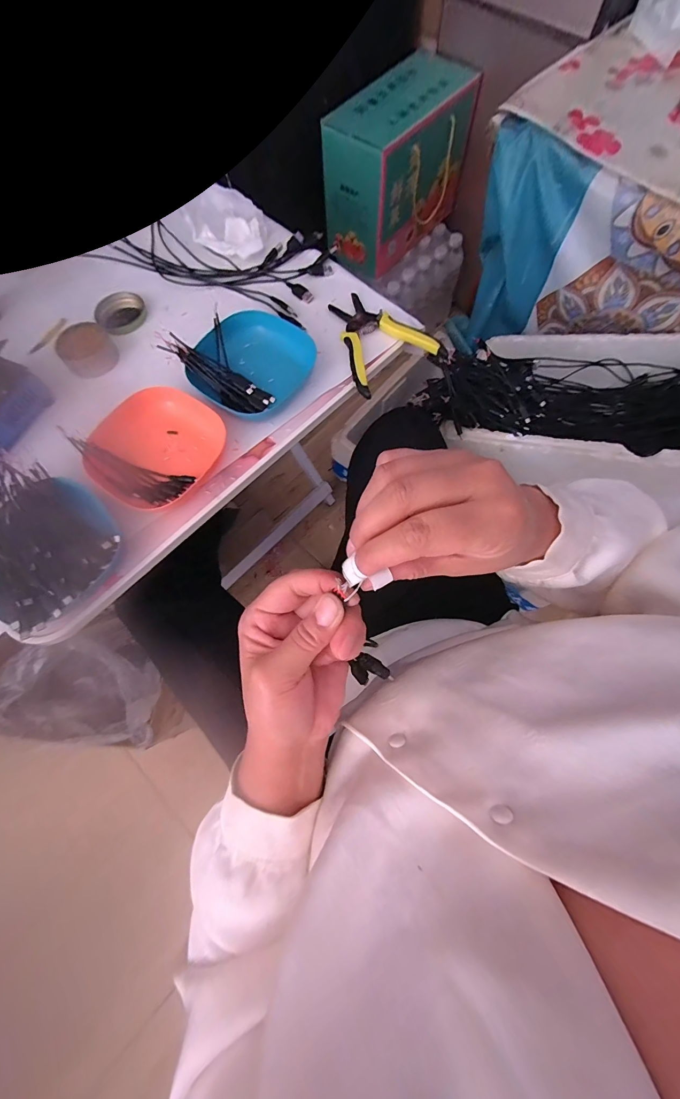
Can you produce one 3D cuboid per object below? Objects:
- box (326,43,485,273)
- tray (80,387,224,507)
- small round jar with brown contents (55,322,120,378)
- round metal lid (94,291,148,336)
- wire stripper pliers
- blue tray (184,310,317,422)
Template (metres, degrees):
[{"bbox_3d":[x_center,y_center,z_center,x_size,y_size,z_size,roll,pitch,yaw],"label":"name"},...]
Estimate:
[{"bbox_3d":[0.130,-0.858,0.824,0.326,0.236,0.171,-44,77,-12],"label":"box"},{"bbox_3d":[-0.203,-0.116,0.407,0.120,0.031,0.139,32,76,10],"label":"tray"},{"bbox_3d":[-0.328,-0.261,0.475,0.065,0.022,0.073,-36,75,-10],"label":"small round jar with brown contents"},{"bbox_3d":[-0.297,-0.323,0.497,0.064,0.010,0.064,0,73,1],"label":"round metal lid"},{"bbox_3d":[0.045,-0.273,0.463,0.118,0.013,0.152,-27,74,-7],"label":"wire stripper pliers"},{"bbox_3d":[-0.106,-0.227,0.443,0.126,0.025,0.132,31,76,10],"label":"blue tray"}]

